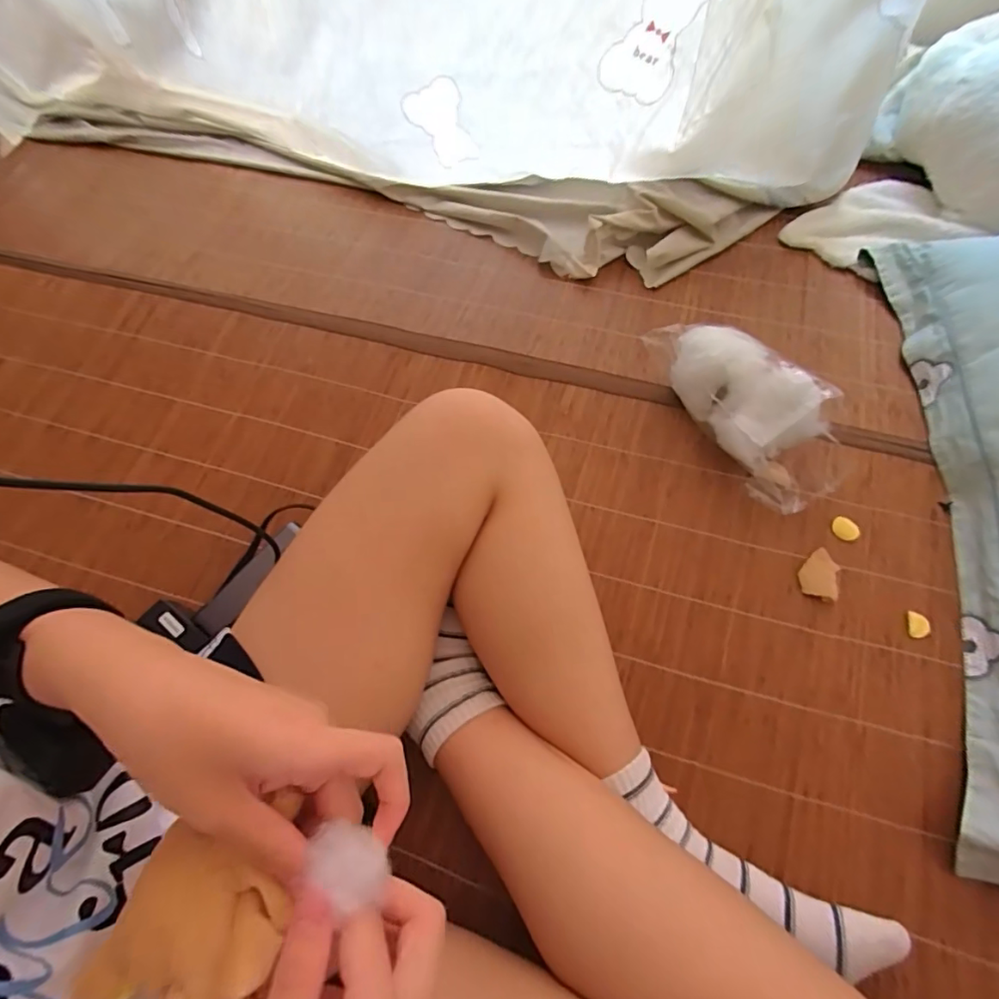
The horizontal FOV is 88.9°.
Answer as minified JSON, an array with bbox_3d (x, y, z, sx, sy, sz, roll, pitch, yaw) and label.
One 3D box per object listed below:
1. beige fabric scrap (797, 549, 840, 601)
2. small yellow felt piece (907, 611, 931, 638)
[{"bbox_3d":[0.313,0.071,0.499,0.036,0.004,0.047,15,66,9],"label":"beige fabric scrap"},{"bbox_3d":[0.397,0.119,0.482,0.020,0.004,0.024,9,66,6],"label":"small yellow felt piece"}]

